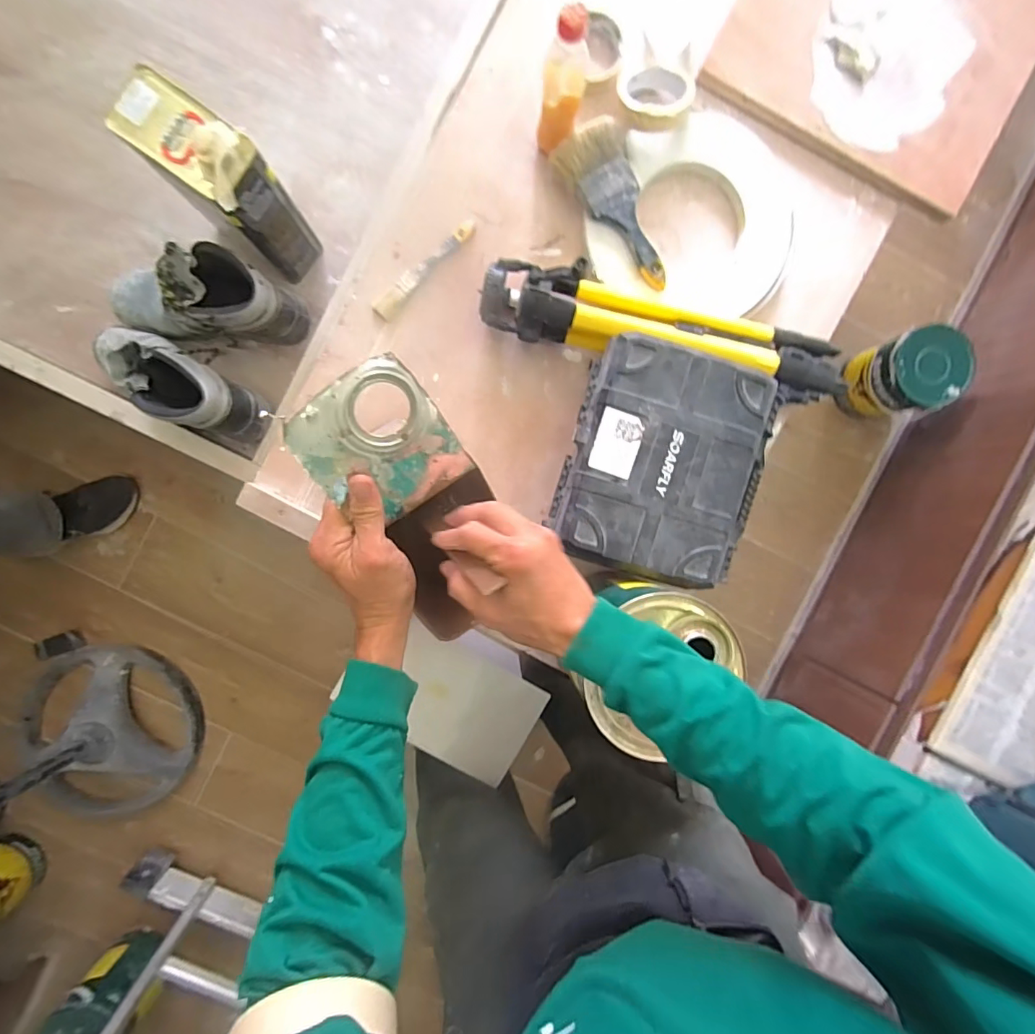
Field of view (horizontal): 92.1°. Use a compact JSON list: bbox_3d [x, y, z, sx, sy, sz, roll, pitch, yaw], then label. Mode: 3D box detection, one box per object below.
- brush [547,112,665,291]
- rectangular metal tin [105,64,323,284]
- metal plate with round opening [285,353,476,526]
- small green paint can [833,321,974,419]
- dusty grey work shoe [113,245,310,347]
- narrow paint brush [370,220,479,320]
[{"bbox_3d":[0.139,-0.405,0.650,0.088,0.021,0.218,-32,93,-1],"label":"brush"},{"bbox_3d":[-0.410,-0.459,0.713,0.169,0.259,0.097,36,90,-3],"label":"rectangular metal tin"},{"bbox_3d":[-0.097,-0.048,0.363,0.098,0.012,0.113,-35,129,-3],"label":"metal plate with round opening"},{"bbox_3d":[0.873,-0.321,1.144,0.154,0.211,0.165,0,92,-3],"label":"small green paint can"},{"bbox_3d":[-0.491,-0.338,0.776,0.287,0.154,0.105,4,92,-3],"label":"dusty grey work shoe"},{"bbox_3d":[-0.126,-0.335,0.668,0.174,0.013,0.027,-44,93,0],"label":"narrow paint brush"}]

